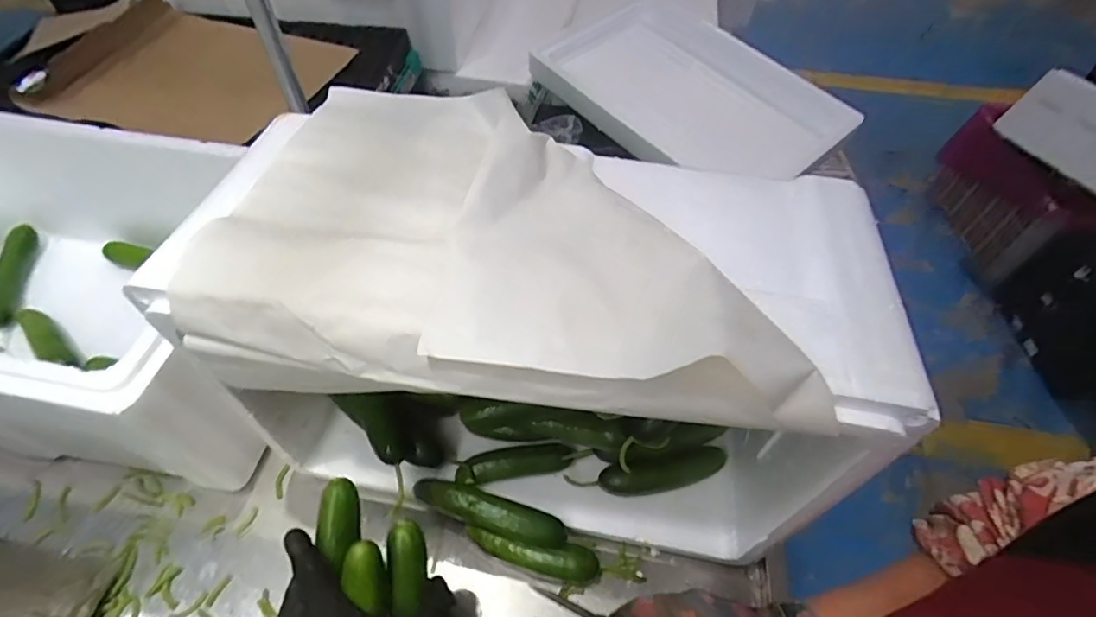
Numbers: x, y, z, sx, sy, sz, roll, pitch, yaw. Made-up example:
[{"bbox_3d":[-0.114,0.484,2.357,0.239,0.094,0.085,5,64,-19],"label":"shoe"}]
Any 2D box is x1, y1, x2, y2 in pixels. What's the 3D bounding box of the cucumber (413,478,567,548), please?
[{"bbox_3d":[-0.055,0.185,0.474,0.144,0.026,0.030,14,57,10],"label":"cucumber"}]

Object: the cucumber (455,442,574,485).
[{"bbox_3d":[-0.032,0.149,0.501,0.109,0.020,0.027,-9,56,-5],"label":"cucumber"}]

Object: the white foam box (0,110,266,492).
[{"bbox_3d":[-0.492,-0.019,0.524,0.458,0.211,0.278,8,56,6],"label":"white foam box"}]

